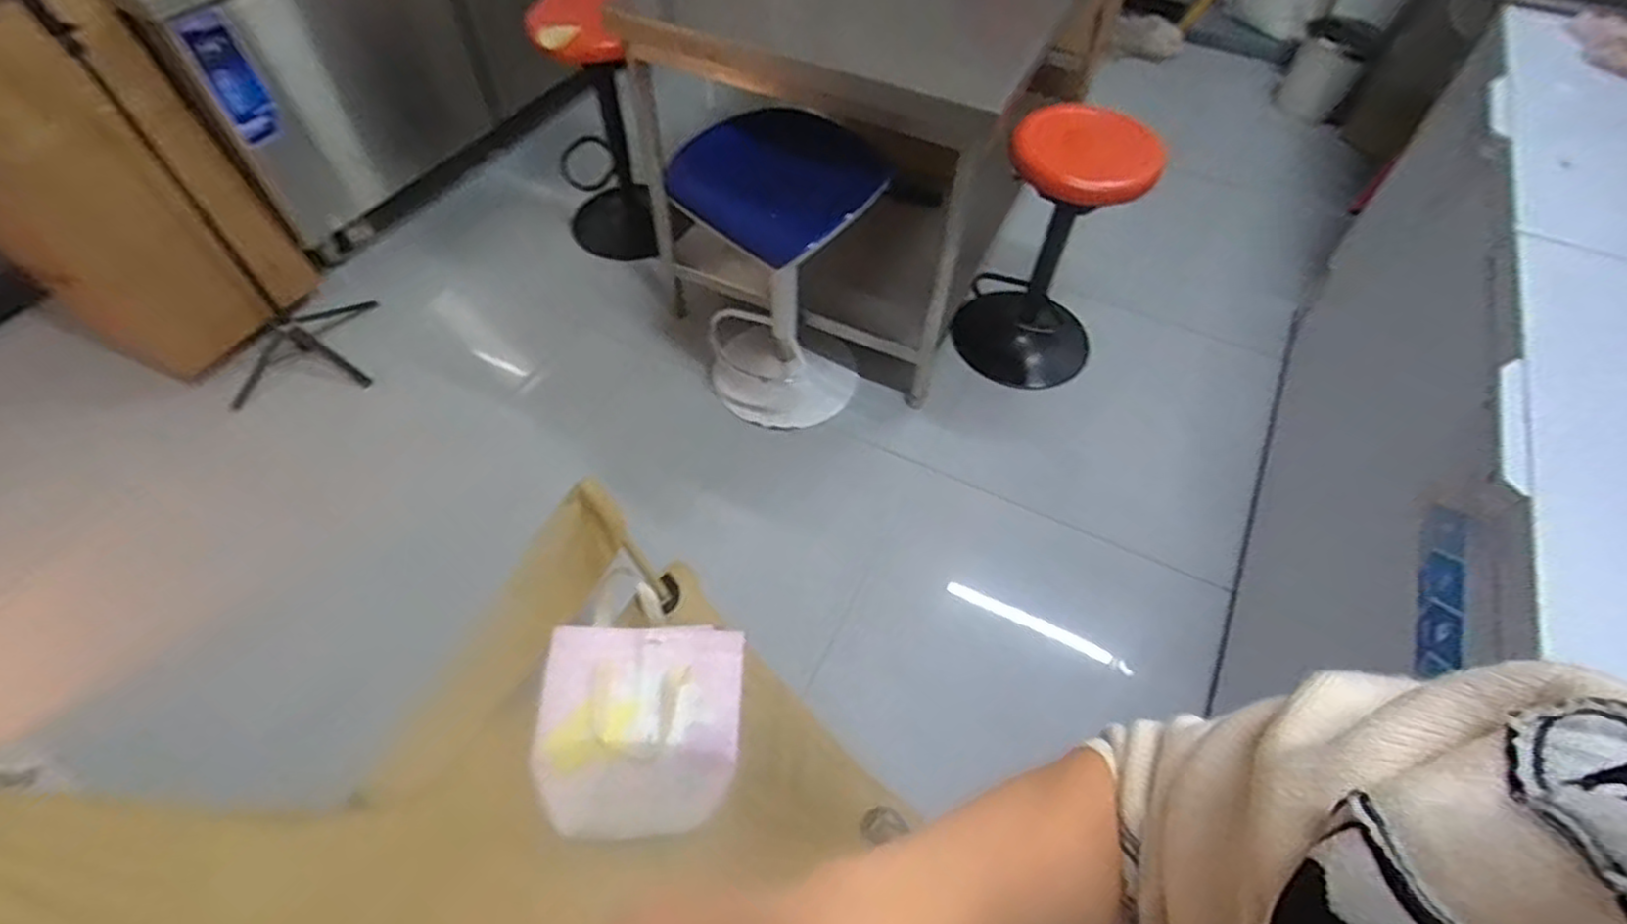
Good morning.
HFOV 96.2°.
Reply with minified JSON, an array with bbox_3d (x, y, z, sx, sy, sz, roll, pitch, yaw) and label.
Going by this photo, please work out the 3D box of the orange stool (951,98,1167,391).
[{"bbox_3d":[0.573,-0.490,1.776,0.338,0.636,0.308,20,56,12],"label":"orange stool"}]

